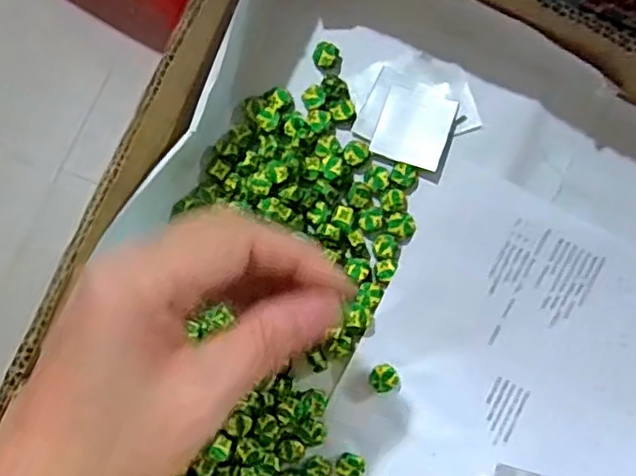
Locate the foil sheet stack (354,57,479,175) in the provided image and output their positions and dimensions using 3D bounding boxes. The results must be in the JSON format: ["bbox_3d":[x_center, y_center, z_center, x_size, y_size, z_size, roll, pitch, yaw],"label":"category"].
[{"bbox_3d":[0.046,-0.062,0.319,0.059,0.009,0.050,21,78,5],"label":"foil sheet stack"}]

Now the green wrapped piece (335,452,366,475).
[{"bbox_3d":[0.015,0.107,0.307,0.014,0.006,0.013,0,77,0],"label":"green wrapped piece"}]

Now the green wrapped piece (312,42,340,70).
[{"bbox_3d":[0.004,-0.090,0.324,0.012,0.006,0.013,0,77,0],"label":"green wrapped piece"}]

